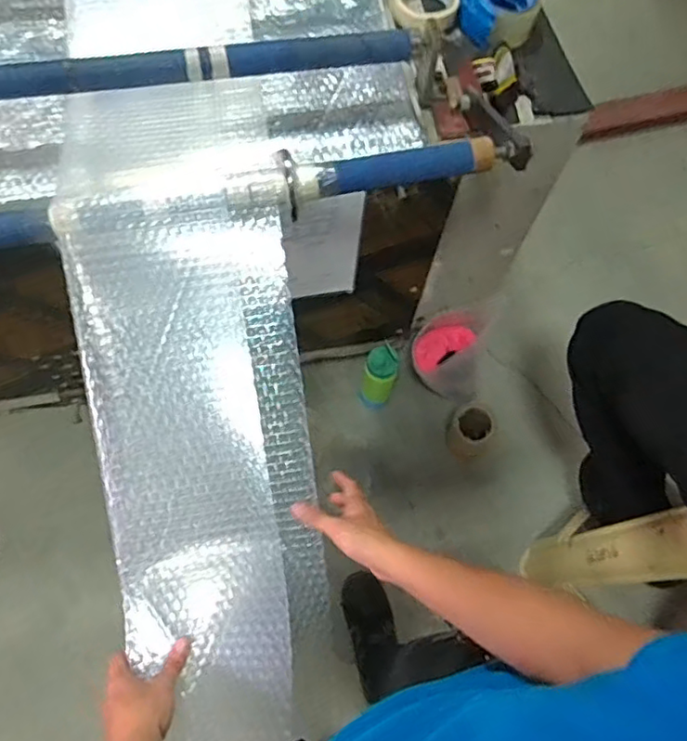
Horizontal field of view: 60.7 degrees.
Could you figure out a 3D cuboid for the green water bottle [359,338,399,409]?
[{"bbox_3d":[0.078,0.016,1.317,0.069,0.223,0.070,1,67,-3],"label":"green water bottle"}]

